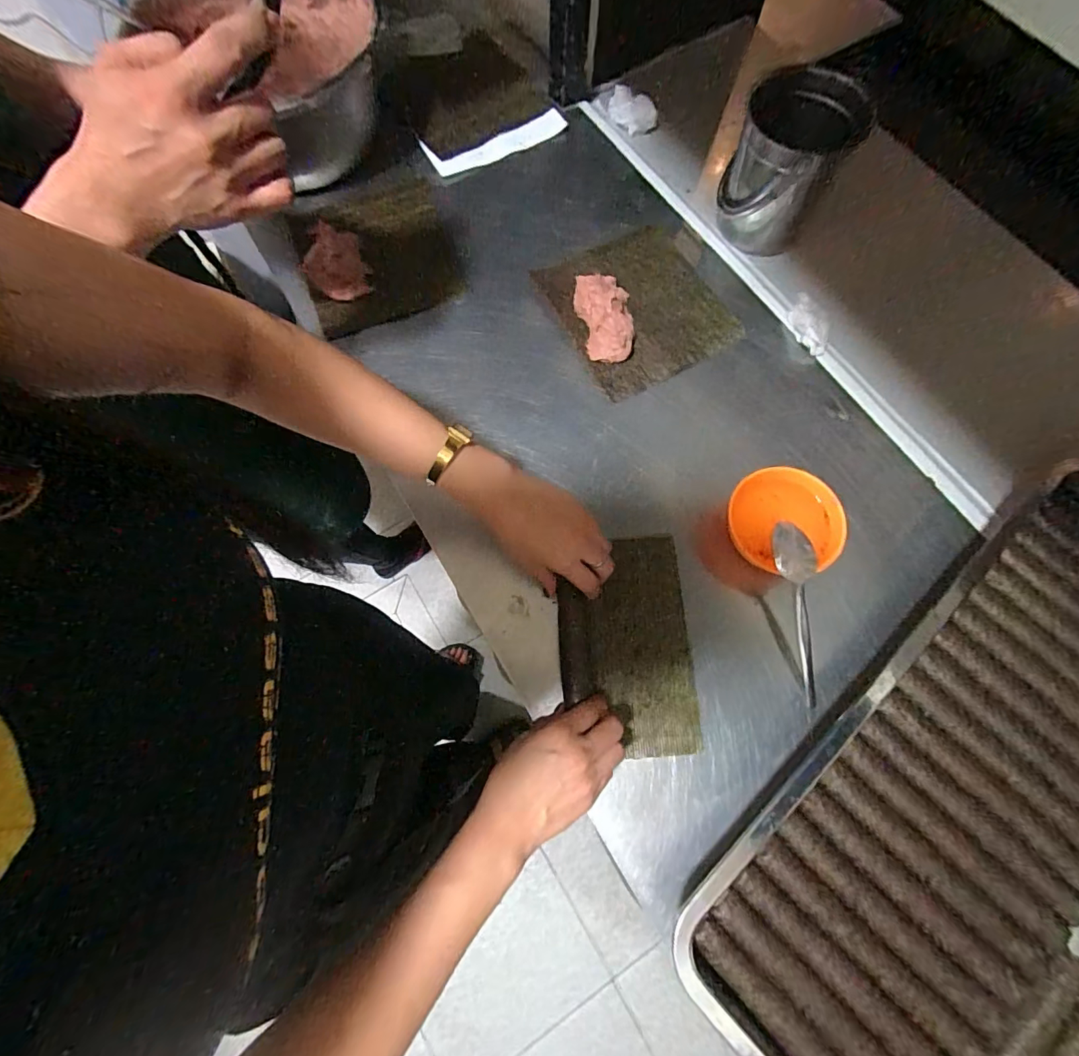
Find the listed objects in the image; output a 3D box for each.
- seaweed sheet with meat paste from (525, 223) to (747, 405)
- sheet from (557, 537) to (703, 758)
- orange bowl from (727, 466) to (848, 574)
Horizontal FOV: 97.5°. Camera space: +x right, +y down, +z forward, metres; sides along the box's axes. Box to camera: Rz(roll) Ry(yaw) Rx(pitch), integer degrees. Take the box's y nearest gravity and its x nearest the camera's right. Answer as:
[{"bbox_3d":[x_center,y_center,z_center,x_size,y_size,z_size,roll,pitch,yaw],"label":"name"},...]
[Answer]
[{"bbox_3d":[0.119,-0.270,0.553,0.186,0.032,0.197,-27,76,-6],"label":"seaweed sheet with meat paste"},{"bbox_3d":[0.081,0.110,0.453,0.120,0.012,0.197,-3,74,0],"label":"sheet"},{"bbox_3d":[0.239,-0.006,0.465,0.099,0.047,0.095,0,74,1],"label":"orange bowl"}]

